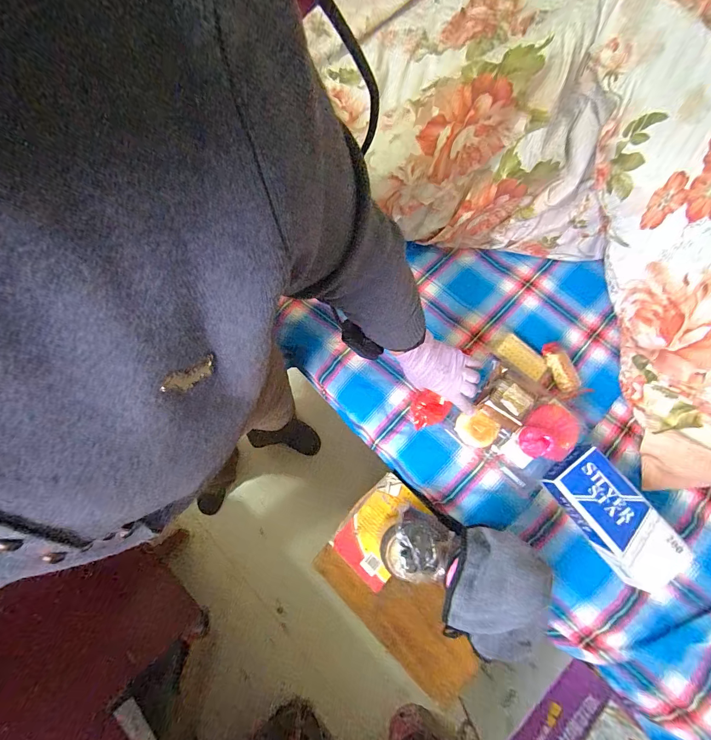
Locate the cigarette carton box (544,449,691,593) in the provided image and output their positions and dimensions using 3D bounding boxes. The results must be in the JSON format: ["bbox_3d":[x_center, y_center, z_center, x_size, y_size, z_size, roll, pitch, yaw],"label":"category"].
[{"bbox_3d":[0.403,0.228,0.549,0.102,0.061,0.221,-35,77,-10],"label":"cigarette carton box"}]

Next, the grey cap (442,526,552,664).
[{"bbox_3d":[0.196,0.312,0.481,0.132,0.054,0.170,7,70,44],"label":"grey cap"}]

